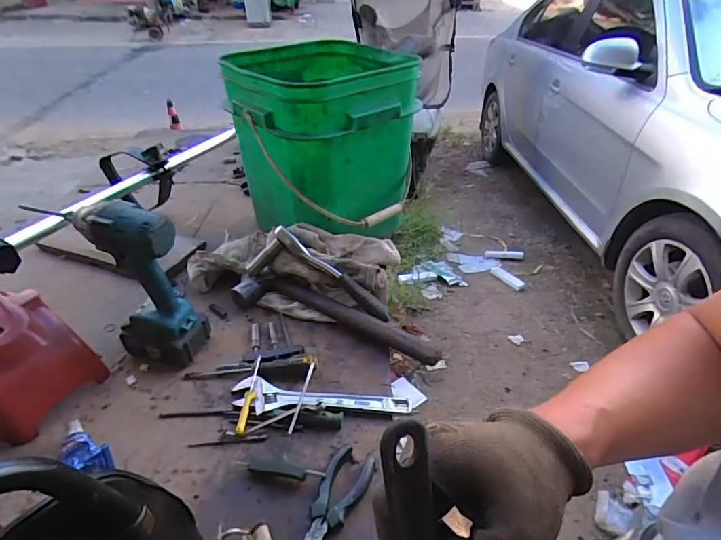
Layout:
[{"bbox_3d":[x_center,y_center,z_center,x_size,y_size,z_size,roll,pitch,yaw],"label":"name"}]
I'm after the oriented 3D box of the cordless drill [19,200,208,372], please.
[{"bbox_3d":[-0.313,0.021,0.621,0.141,0.246,0.079,13,39,17],"label":"cordless drill"}]

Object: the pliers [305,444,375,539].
[{"bbox_3d":[-0.031,0.266,0.474,0.050,0.015,0.156,14,39,18],"label":"pliers"}]

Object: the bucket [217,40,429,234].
[{"bbox_3d":[-0.089,-0.275,0.885,0.302,0.283,0.364,-15,39,-19],"label":"bucket"}]

